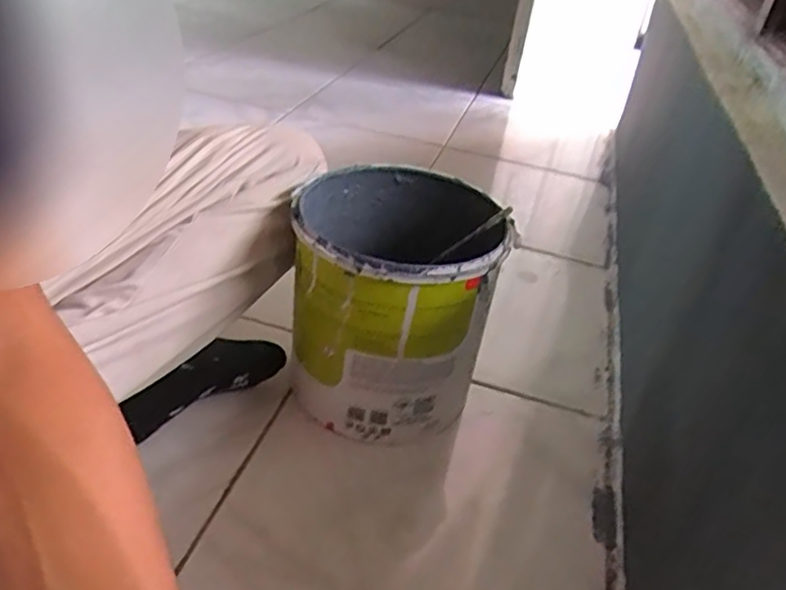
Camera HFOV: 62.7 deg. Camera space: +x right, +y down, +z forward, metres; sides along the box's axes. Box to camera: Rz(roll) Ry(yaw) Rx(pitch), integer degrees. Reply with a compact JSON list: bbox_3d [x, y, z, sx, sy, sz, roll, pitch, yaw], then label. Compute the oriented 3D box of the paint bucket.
[{"bbox_3d":[-0.005,0.007,0.591,0.170,0.190,0.183,5,34,-4],"label":"paint bucket"}]

